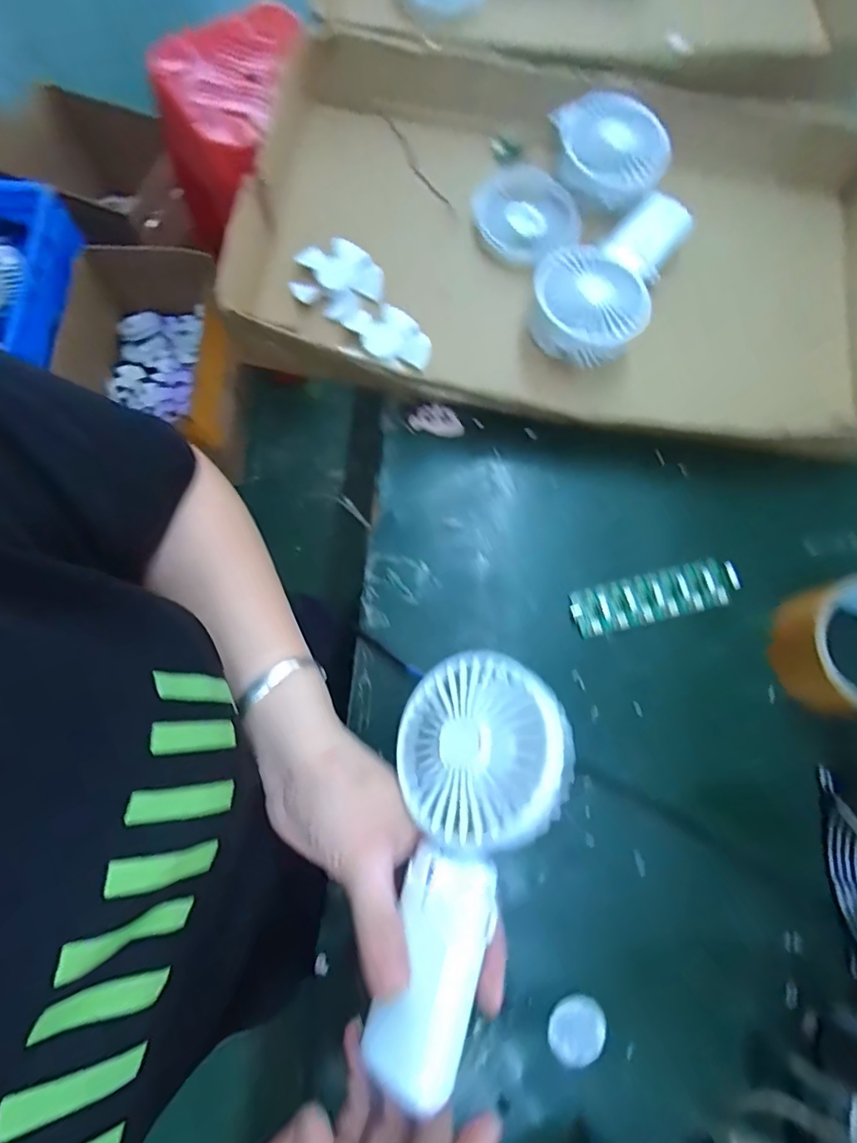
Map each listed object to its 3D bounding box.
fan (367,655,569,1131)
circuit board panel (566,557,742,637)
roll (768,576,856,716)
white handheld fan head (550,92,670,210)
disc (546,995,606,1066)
[{"bbox_3d":[0.016,0.134,0.258,0.088,0.042,0.182,14,81,41],"label":"fan"},{"bbox_3d":[0.165,0.019,0.377,0.118,0.011,0.036,-13,84,0],"label":"circuit board panel"},{"bbox_3d":[0.297,0.053,0.359,0.088,0.043,0.090,0,76,-1],"label":"roll"},{"bbox_3d":[0.156,-0.370,0.453,0.100,0.038,0.100,1,76,-2],"label":"white handheld fan head"},{"bbox_3d":[0.091,0.283,0.315,0.034,0.004,0.037,0,76,-1],"label":"disc"}]

